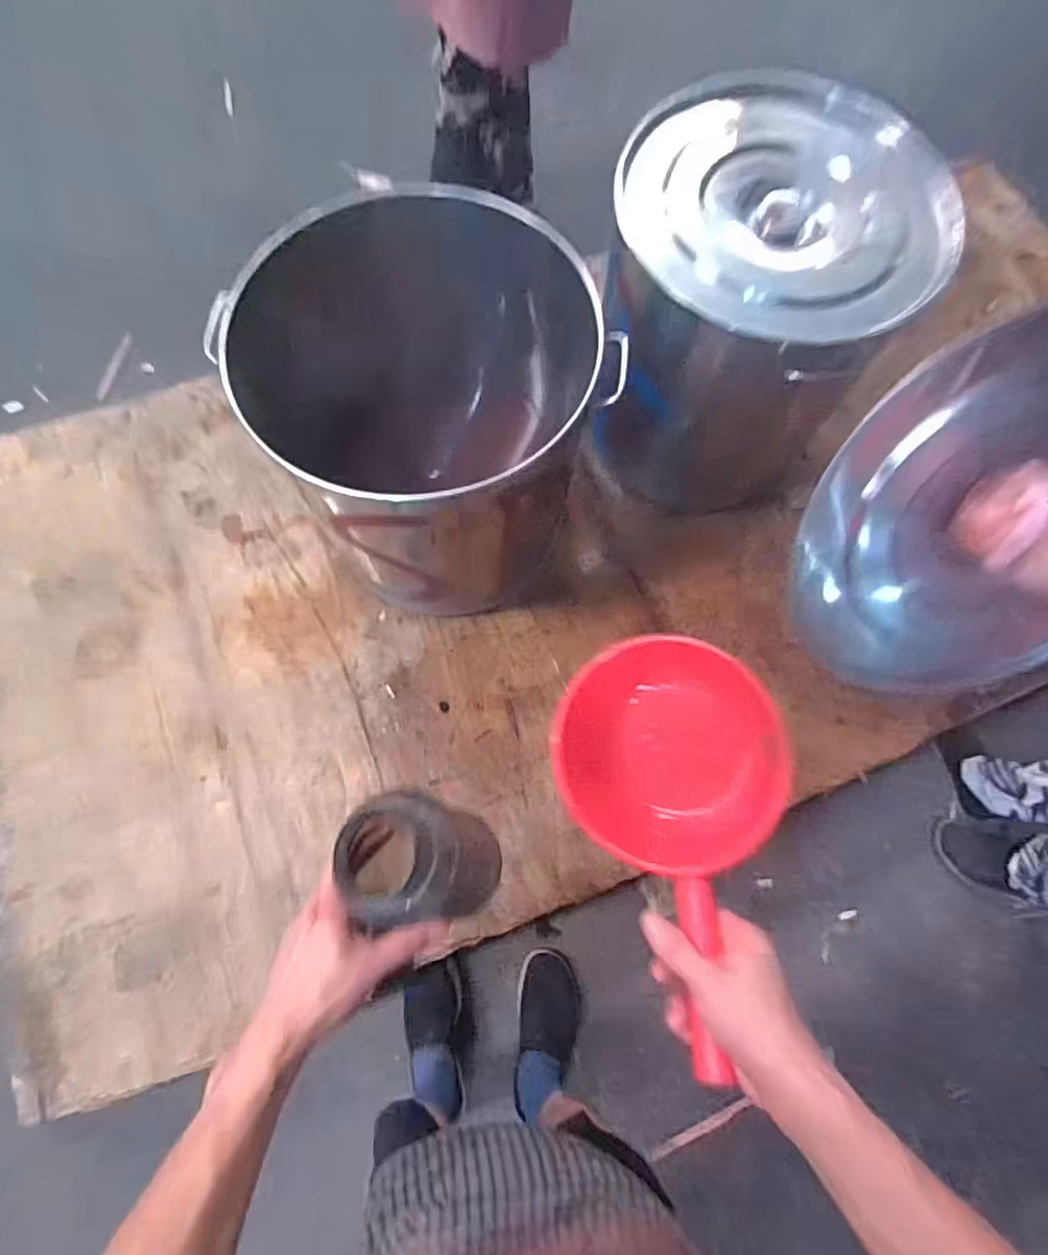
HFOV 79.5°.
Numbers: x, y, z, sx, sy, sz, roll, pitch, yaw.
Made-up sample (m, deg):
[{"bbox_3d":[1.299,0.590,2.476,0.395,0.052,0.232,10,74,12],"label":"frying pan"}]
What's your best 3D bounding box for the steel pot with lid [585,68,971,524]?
[{"bbox_3d":[0.346,-0.482,1.053,0.429,0.522,0.362,4,70,-4],"label":"steel pot with lid"}]

